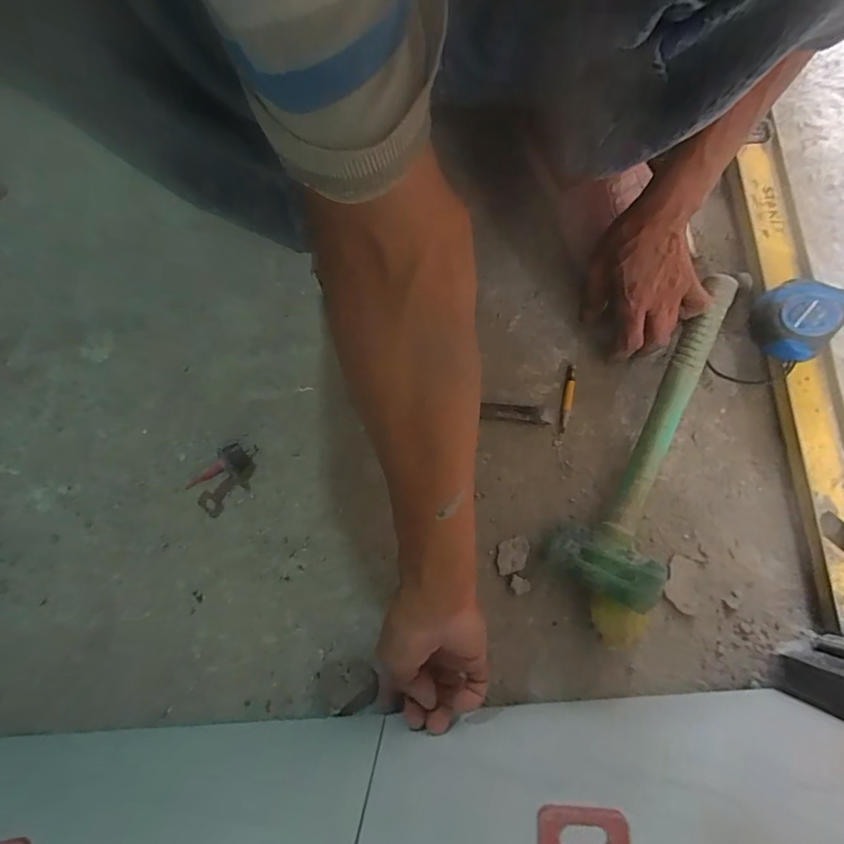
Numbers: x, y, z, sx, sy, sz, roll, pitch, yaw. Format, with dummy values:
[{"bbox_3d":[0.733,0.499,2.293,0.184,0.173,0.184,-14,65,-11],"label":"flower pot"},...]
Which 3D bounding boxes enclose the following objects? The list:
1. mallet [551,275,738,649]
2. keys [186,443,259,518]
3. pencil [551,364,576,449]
[{"bbox_3d":[0.205,0.018,0.445,0.094,0.061,0.356,21,78,5],"label":"mallet"},{"bbox_3d":[-0.188,0.052,0.452,0.039,0.032,0.072,20,78,5],"label":"keys"},{"bbox_3d":[0.144,-0.016,0.480,0.010,0.007,0.086,14,77,4],"label":"pencil"}]

